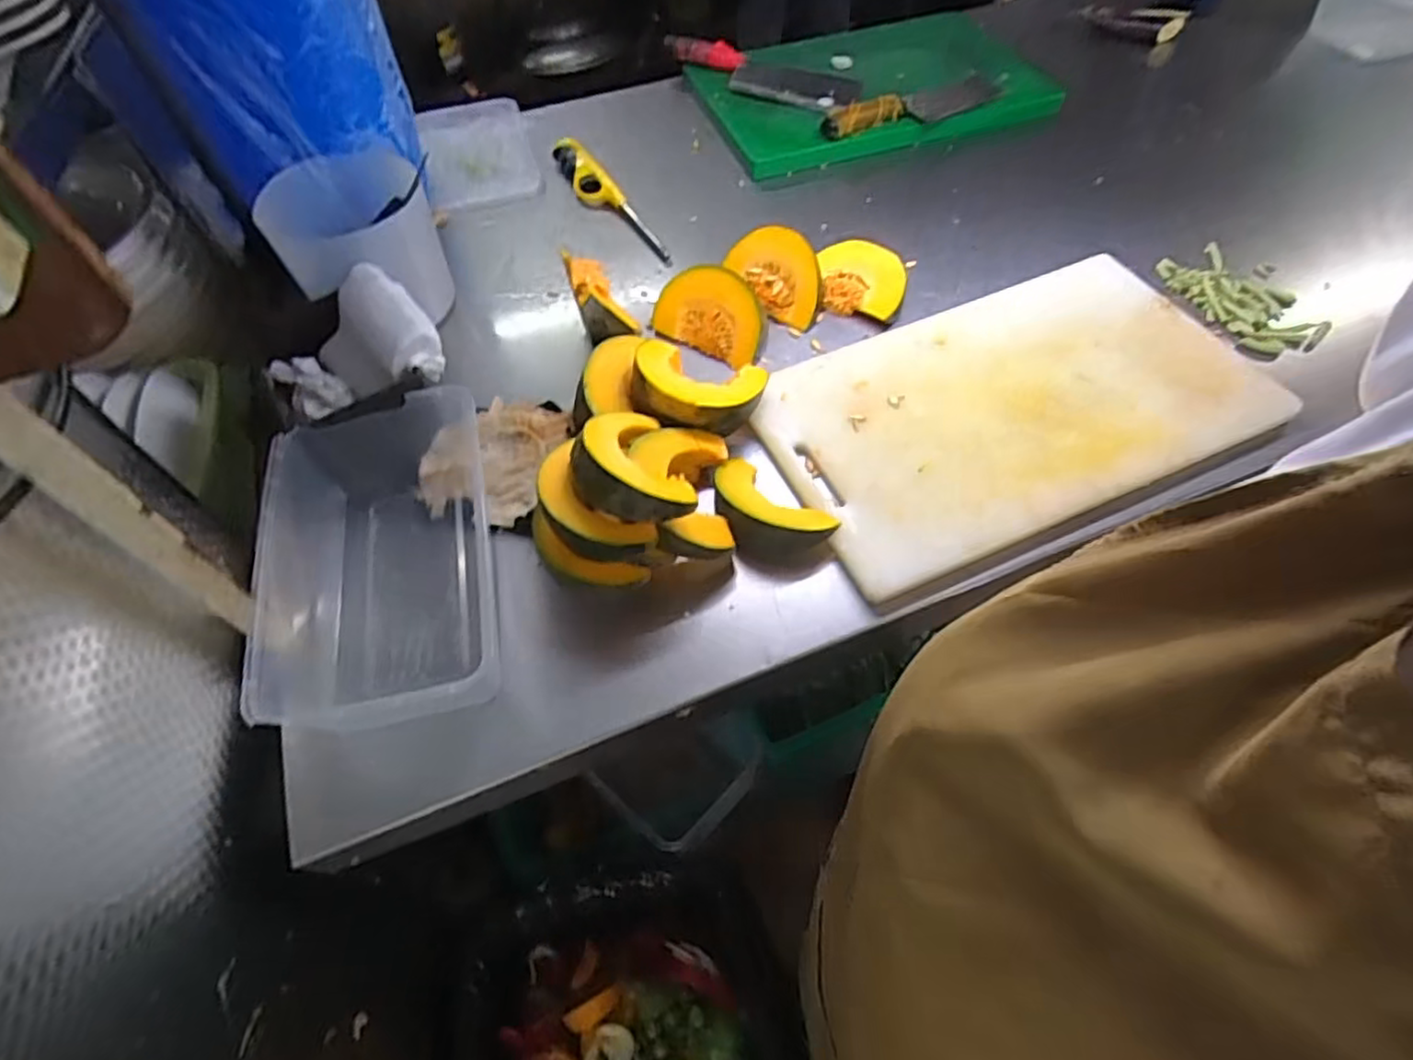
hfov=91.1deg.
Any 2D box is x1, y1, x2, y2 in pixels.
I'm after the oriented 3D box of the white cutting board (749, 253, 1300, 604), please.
[{"bbox_3d":[0.281,-0.125,0.637,0.441,0.020,0.272,-23,58,-11],"label":"white cutting board"}]

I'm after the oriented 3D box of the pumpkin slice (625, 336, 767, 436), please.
[{"bbox_3d":[-0.014,-0.123,0.614,0.117,0.040,0.096,21,41,8],"label":"pumpkin slice"}]

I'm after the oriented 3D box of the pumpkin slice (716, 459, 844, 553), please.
[{"bbox_3d":[0.042,-0.017,0.559,0.068,0.032,0.111,-40,62,-21],"label":"pumpkin slice"}]

